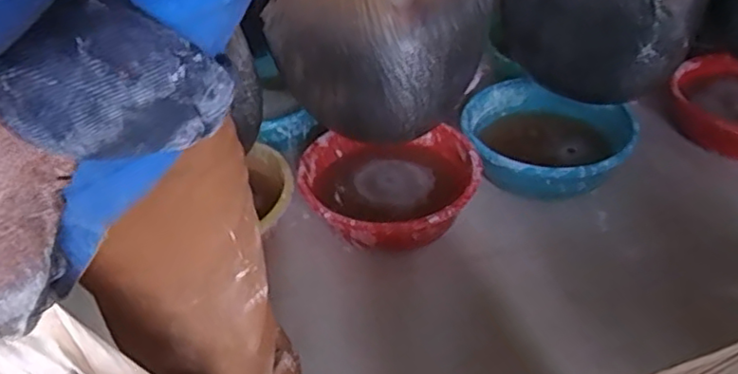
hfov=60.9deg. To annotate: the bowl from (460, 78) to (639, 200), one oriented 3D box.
[{"bbox_3d":[0.436,-0.122,1.552,0.390,0.139,0.366,-4,41,3],"label":"bowl"}]

